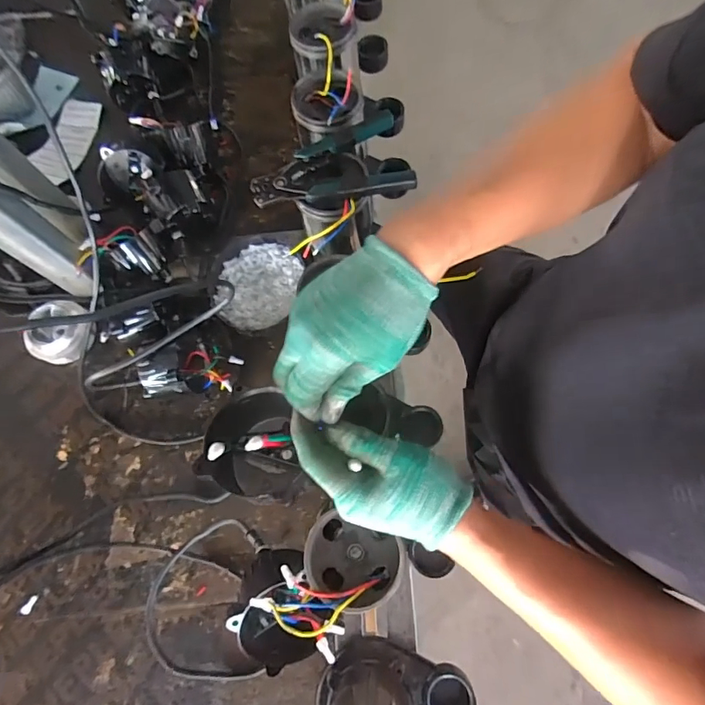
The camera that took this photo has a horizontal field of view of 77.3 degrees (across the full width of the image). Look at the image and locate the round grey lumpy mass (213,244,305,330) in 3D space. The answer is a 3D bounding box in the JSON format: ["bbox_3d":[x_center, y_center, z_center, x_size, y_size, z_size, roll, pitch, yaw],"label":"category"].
[{"bbox_3d":[-0.141,-0.096,0.657,0.117,0.038,0.127,-1,72,2],"label":"round grey lumpy mass"}]

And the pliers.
[{"bbox_3d":[-0.024,-0.228,0.510,0.182,0.025,0.105,-3,72,3],"label":"pliers"}]

